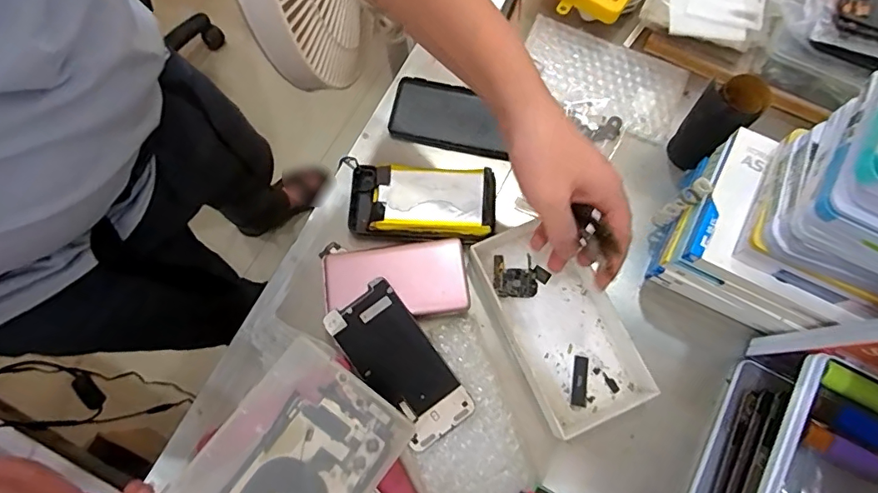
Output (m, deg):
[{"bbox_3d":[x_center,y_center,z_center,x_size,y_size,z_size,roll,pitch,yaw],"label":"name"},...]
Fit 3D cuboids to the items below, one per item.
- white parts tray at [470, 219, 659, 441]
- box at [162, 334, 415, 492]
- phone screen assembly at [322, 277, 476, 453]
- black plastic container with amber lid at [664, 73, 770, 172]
[{"bbox_3d":[0.108,0.067,0.445,0.102,0.034,0.184,-22,76,-6],"label":"white parts tray"},{"bbox_3d":[-0.113,0.164,0.331,0.107,0.026,0.182,41,73,-4],"label":"box"},{"bbox_3d":[-0.034,0.102,0.433,0.065,0.005,0.140,-36,84,-5],"label":"phone screen assembly"},{"bbox_3d":[0.248,-0.114,0.451,0.046,0.084,0.048,-28,76,-8],"label":"black plastic container with amber lid"}]

